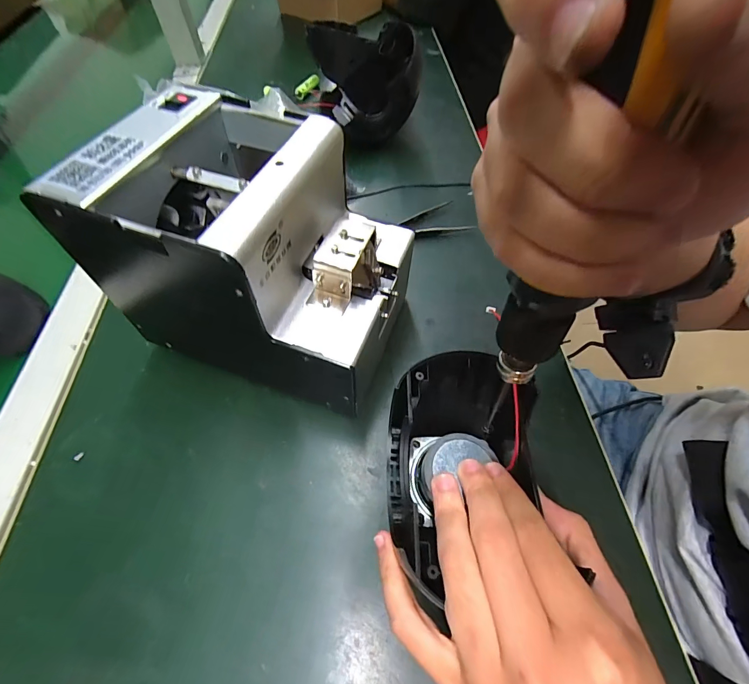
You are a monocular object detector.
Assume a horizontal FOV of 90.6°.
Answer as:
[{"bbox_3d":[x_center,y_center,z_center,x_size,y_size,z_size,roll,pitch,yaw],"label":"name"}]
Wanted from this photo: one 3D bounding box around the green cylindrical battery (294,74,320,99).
[{"bbox_3d":[-0.100,-0.374,0.541,0.015,0.018,0.056,22,60,15],"label":"green cylindrical battery"}]

